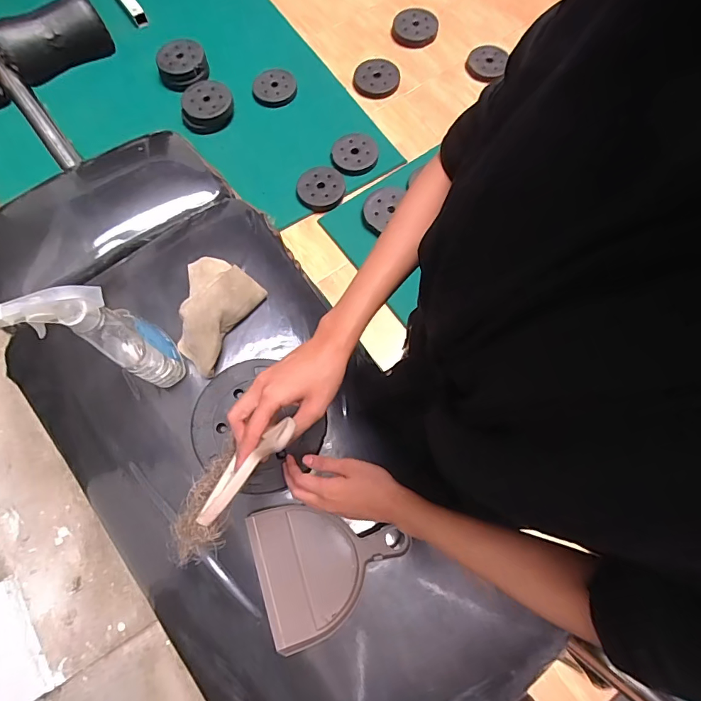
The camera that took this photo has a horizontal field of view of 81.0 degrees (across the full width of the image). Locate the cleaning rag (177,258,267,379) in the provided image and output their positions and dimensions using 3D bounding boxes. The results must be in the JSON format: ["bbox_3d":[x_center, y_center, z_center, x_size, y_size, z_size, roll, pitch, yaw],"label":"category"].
[{"bbox_3d":[-0.205,-0.059,0.587,0.100,0.047,0.155,26,74,10],"label":"cleaning rag"}]

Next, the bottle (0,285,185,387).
[{"bbox_3d":[-0.275,-0.016,0.478,0.083,0.213,0.082,0,71,1],"label":"bottle"}]

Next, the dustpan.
[{"bbox_3d":[-0.024,0.271,0.528,0.191,0.021,0.161,-16,72,-4],"label":"dustpan"}]

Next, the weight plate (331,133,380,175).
[{"bbox_3d":[0.014,-0.746,1.546,0.172,0.023,0.201,-7,71,-1],"label":"weight plate"}]

